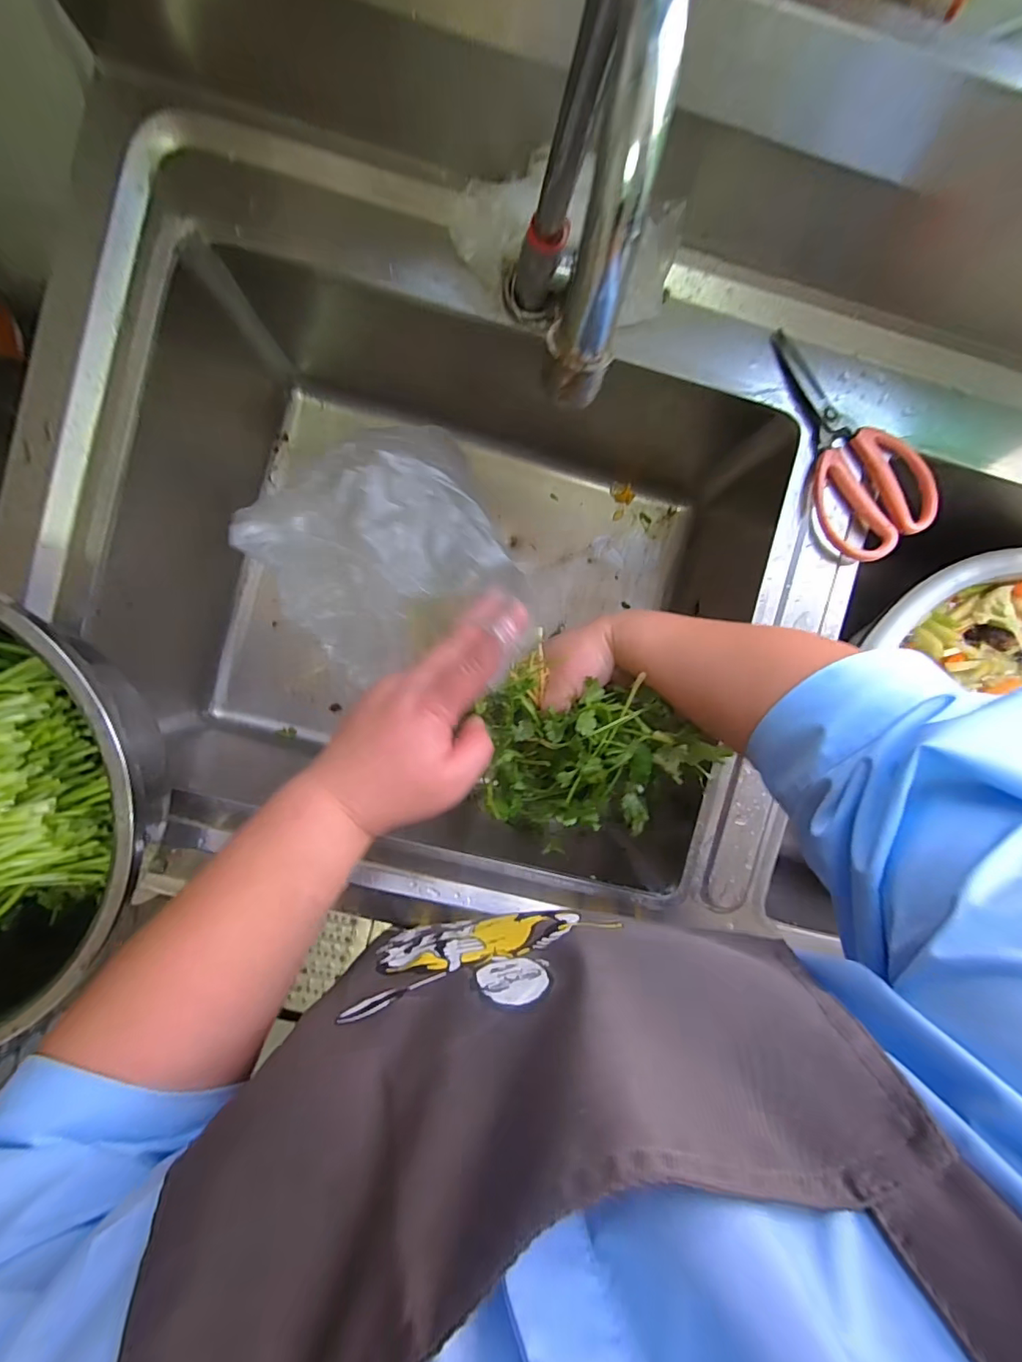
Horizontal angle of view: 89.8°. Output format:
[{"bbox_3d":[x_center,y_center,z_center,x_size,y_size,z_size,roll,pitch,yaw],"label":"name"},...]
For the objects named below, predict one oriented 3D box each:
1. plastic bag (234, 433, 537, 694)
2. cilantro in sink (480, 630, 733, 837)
[{"bbox_3d":[-0.092,-0.084,0.341,0.159,0.074,0.151,-26,94,-2],"label":"plastic bag"},{"bbox_3d":[0.058,0.063,0.391,0.177,0.067,0.132,32,91,-4],"label":"cilantro in sink"}]

